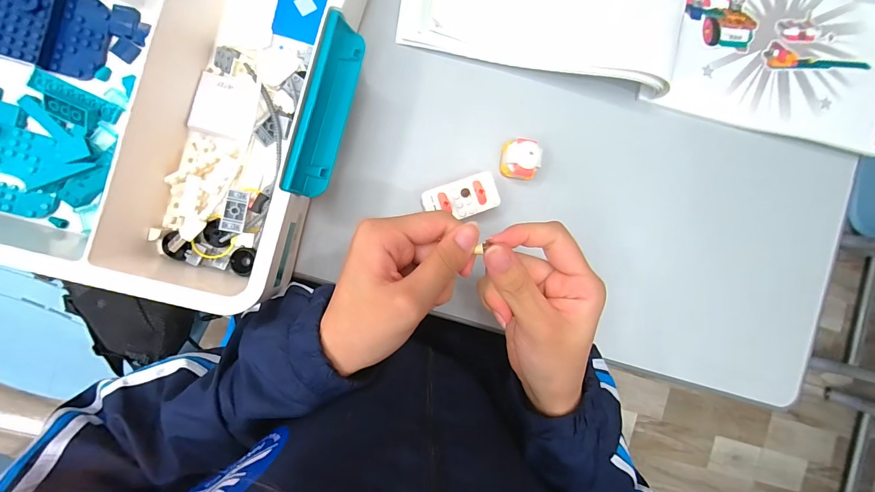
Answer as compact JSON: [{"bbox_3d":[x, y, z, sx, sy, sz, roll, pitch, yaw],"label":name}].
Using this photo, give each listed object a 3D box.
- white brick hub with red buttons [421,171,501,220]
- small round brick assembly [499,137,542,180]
[{"bbox_3d":[0.020,-0.040,0.325,0.065,0.029,0.032,-20,93,-8],"label":"white brick hub with red buttons"},{"bbox_3d":[0.074,-0.078,0.327,0.032,0.034,0.032,0,90,-8],"label":"small round brick assembly"}]

